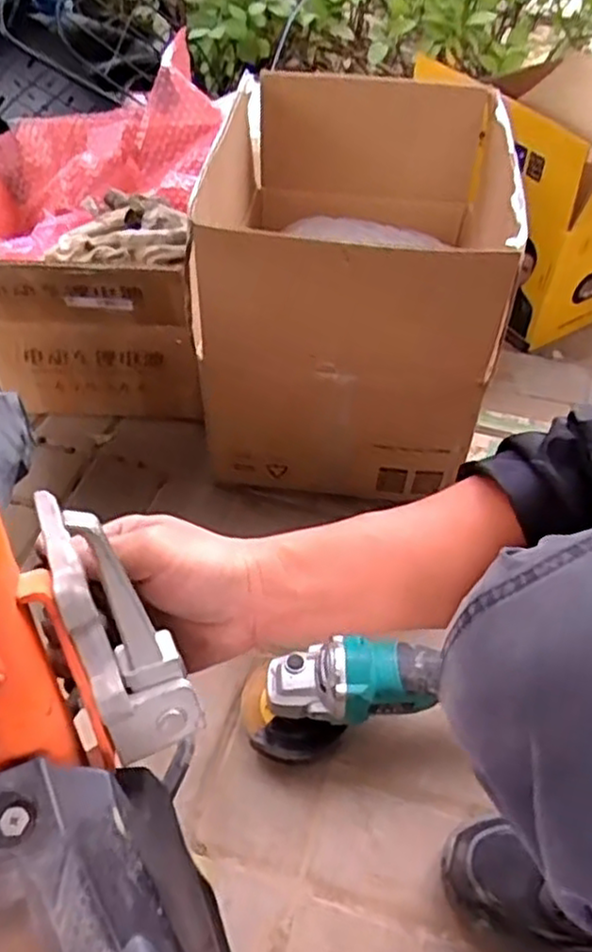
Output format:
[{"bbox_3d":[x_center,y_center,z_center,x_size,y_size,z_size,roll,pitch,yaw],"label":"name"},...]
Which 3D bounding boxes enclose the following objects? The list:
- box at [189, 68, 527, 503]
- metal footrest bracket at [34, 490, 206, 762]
[{"bbox_3d":[0.079,-0.294,0.929,0.328,0.331,0.563,6,49,5],"label":"box"},{"bbox_3d":[-0.080,0.067,0.307,0.037,0.123,0.045,-30,11,-24],"label":"metal footrest bracket"}]

